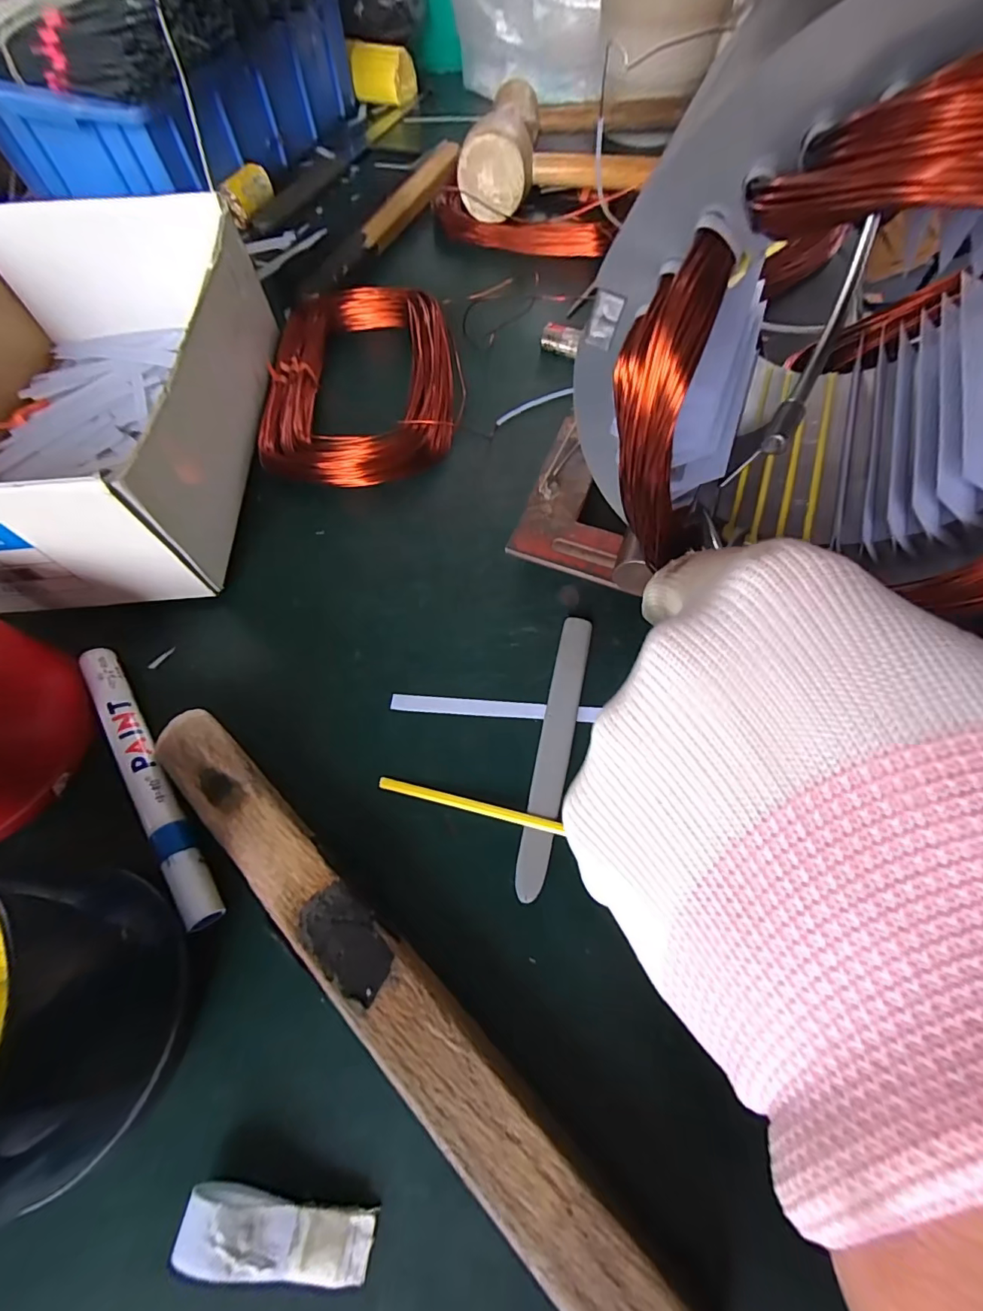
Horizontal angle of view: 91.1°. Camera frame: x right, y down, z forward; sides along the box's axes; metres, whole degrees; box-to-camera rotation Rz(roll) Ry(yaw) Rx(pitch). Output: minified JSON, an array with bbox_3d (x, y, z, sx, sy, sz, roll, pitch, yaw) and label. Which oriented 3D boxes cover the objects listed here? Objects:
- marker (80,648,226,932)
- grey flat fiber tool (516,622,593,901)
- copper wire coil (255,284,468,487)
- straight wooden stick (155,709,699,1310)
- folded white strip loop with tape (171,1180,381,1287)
[{"bbox_3d":[-0.152,0.053,0.215,0.014,0.016,0.142,-33,69,-14],"label":"marker"},{"bbox_3d":[0.030,0.041,0.222,0.015,0.006,0.129,12,66,6],"label":"grey flat fiber tool"},{"bbox_3d":[-0.085,-0.187,0.320,0.125,0.024,0.175,-5,65,-2],"label":"copper wire coil"},{"bbox_3d":[-0.041,0.119,0.176,0.270,0.028,0.027,41,72,17],"label":"straight wooden stick"},{"bbox_3d":[-0.068,0.184,0.152,0.059,0.012,0.018,8,66,4],"label":"folded white strip loop with tape"}]

